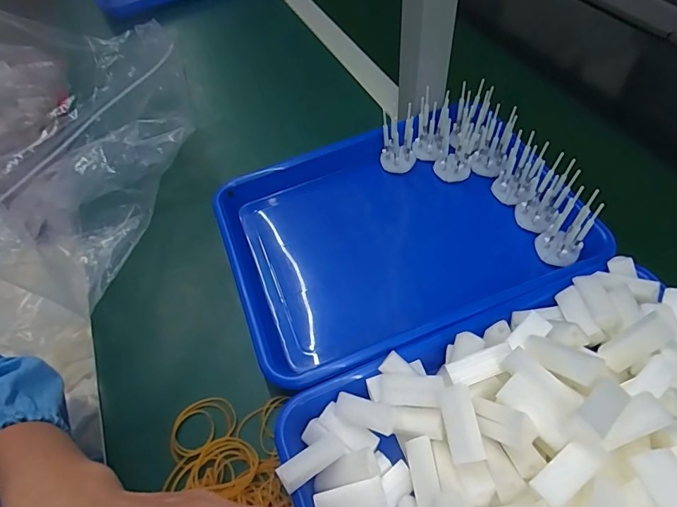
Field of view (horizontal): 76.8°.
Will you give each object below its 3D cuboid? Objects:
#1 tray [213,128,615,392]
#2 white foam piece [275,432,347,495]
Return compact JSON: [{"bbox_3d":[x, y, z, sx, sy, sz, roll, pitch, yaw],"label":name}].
[{"bbox_3d":[0.047,-0.022,0.426,0.304,0.040,0.244,-19,54,-9],"label":"tray"},{"bbox_3d":[-0.018,0.140,0.290,0.047,0.005,0.018,-31,57,-17],"label":"white foam piece"}]

